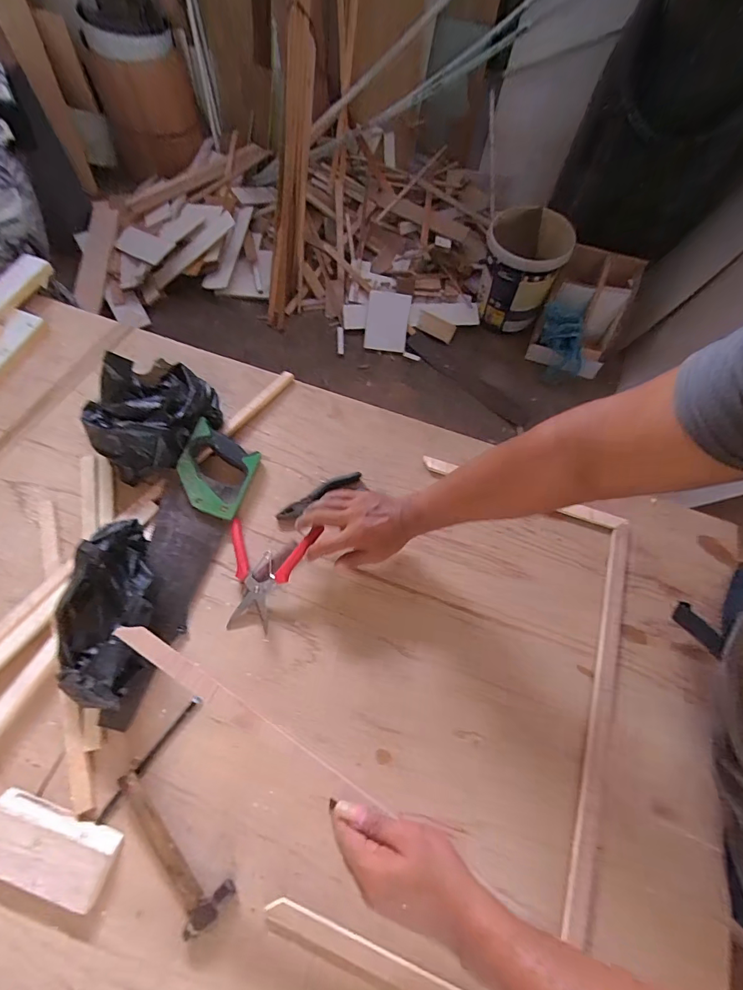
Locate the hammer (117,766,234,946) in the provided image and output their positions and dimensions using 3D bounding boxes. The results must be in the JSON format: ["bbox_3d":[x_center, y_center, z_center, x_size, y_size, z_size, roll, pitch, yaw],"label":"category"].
[{"bbox_3d":[-0.230,0.401,0.497,0.056,0.018,0.181,-34,71,-18],"label":"hammer"}]

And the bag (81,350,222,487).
[{"bbox_3d":[-0.353,-0.130,0.687,0.156,0.102,0.200,35,68,13],"label":"bag"}]

